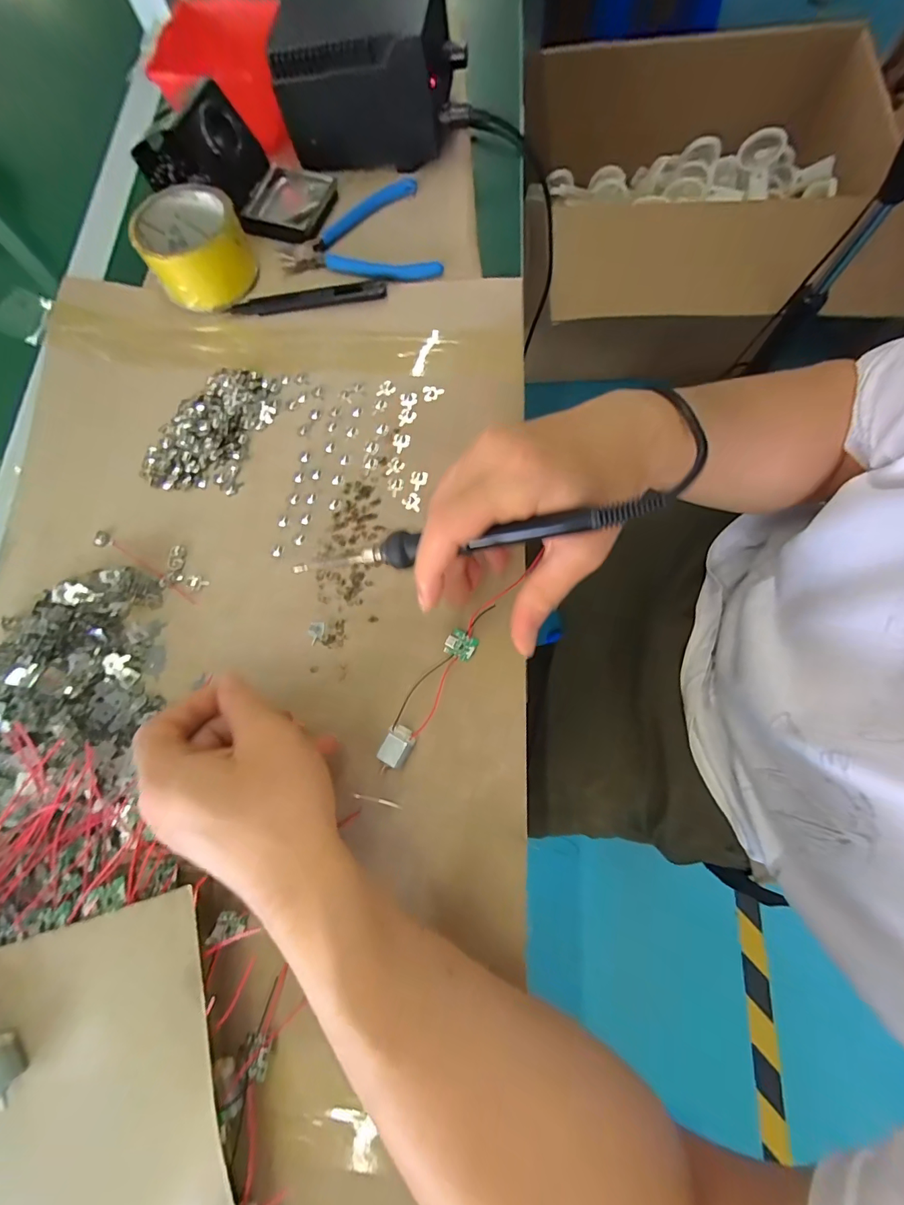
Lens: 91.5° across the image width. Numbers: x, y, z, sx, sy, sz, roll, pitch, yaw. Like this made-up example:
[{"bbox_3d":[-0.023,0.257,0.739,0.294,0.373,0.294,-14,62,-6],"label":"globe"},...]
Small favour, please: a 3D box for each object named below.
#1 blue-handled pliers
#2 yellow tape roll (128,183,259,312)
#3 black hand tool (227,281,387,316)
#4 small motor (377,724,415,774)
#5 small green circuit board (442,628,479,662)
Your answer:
[{"bbox_3d":[-0.081,-0.341,0.401,0.141,0.007,0.113,0,75,2],"label":"blue-handled pliers"},{"bbox_3d":[-0.220,-0.306,0.381,0.083,0.041,0.089,0,75,2],"label":"yellow tape roll"},{"bbox_3d":[-0.126,-0.266,0.384,0.136,0.010,0.017,-4,75,1],"label":"black hand tool"},{"bbox_3d":[-0.036,0.094,0.281,0.017,0.016,0.031,23,77,8],"label":"small motor"},{"bbox_3d":[0.006,0.029,0.299,0.020,0.004,0.018,24,90,1],"label":"small green circuit board"}]

